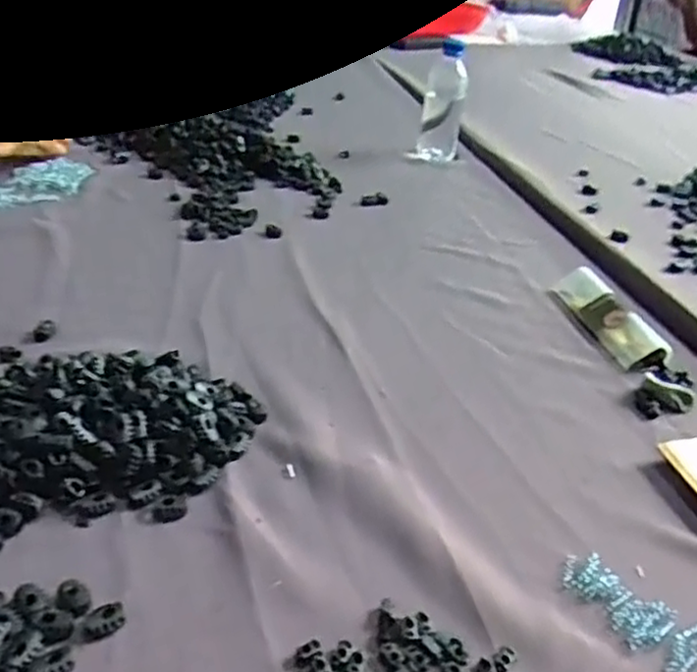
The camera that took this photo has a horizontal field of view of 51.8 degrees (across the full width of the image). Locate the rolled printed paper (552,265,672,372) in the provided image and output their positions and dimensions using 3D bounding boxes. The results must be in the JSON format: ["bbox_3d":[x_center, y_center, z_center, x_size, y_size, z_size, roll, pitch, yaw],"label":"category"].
[{"bbox_3d":[0.255,-0.022,0.710,0.041,0.026,0.166,-3,32,-12],"label":"rolled printed paper"}]

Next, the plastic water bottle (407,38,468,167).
[{"bbox_3d":[0.138,-0.347,1.074,0.068,0.165,0.069,7,32,4],"label":"plastic water bottle"}]

